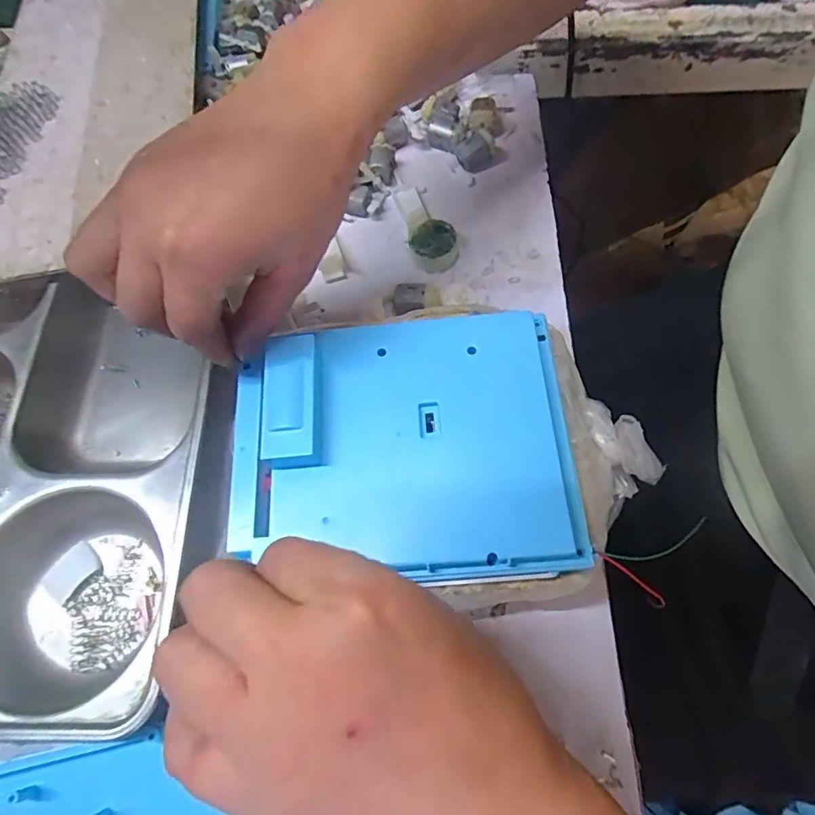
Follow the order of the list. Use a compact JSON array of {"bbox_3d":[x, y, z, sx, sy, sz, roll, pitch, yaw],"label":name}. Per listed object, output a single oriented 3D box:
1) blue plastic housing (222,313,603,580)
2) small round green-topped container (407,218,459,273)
[{"bbox_3d":[-0.005,0.011,0.238,0.155,0.019,0.126,-4,66,0],"label":"blue plastic housing"},{"bbox_3d":[0.017,-0.109,0.350,0.030,0.019,0.032,-1,66,1],"label":"small round green-topped container"}]

